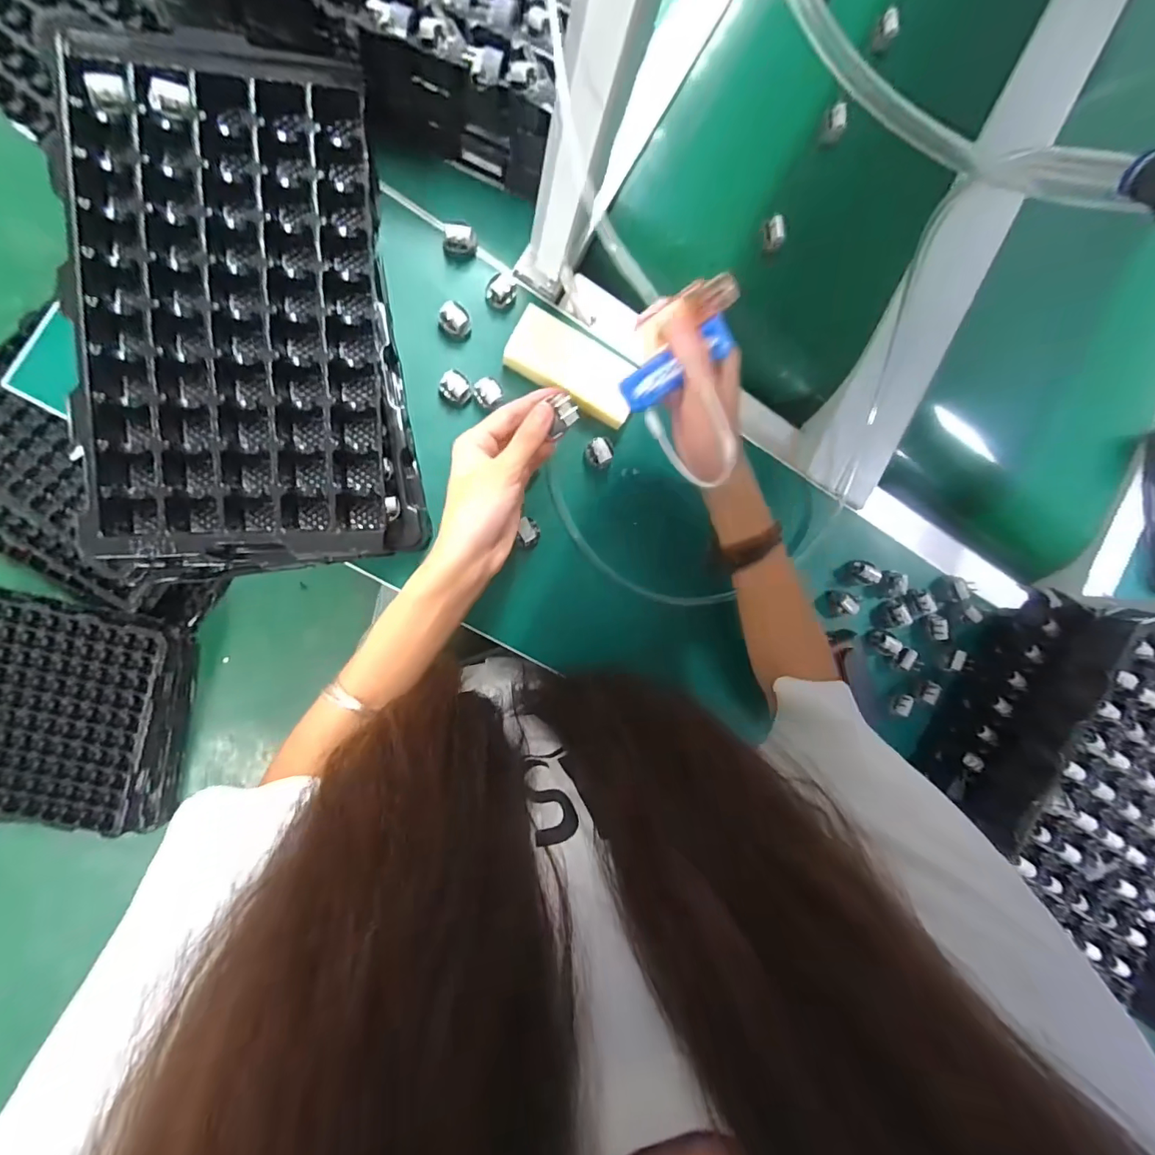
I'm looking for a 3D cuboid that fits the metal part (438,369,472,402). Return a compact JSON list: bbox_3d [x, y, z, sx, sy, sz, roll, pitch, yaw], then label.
[{"bbox_3d":[-0.107,-0.168,0.428,0.026,0.016,0.024,0,90,-8],"label":"metal part"}]

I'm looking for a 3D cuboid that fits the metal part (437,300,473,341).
[{"bbox_3d":[-0.107,-0.224,0.427,0.023,0.022,0.024,0,90,-8],"label":"metal part"}]

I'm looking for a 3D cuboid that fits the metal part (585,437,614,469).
[{"bbox_3d":[0.022,-0.116,0.453,0.026,0.022,0.025,0,90,-8],"label":"metal part"}]

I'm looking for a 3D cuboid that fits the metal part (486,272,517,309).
[{"bbox_3d":[-0.068,-0.255,0.433,0.022,0.018,0.025,34,86,-7],"label":"metal part"}]

